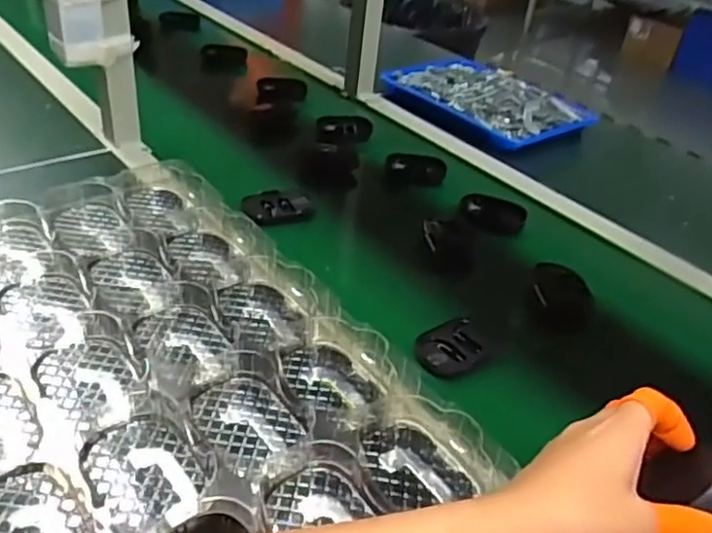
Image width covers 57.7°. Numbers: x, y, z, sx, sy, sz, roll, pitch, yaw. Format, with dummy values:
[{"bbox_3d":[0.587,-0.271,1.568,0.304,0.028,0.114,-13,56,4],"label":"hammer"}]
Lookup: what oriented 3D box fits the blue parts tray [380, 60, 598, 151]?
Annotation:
[{"bbox_3d":[0.239,-0.308,1.179,0.325,0.048,0.245,32,42,31],"label":"blue parts tray"}]

